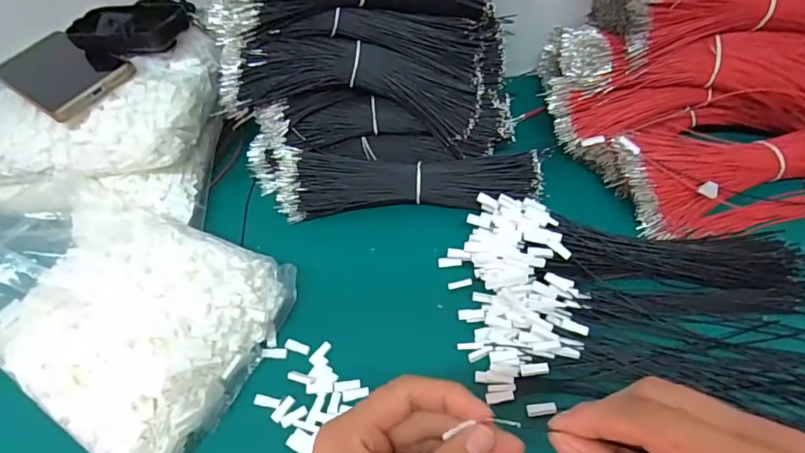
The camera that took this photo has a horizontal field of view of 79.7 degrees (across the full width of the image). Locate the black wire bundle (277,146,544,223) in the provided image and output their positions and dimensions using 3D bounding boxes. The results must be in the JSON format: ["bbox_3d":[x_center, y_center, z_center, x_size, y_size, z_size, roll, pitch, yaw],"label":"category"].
[{"bbox_3d":[0.003,-0.038,0.435,0.234,0.049,0.055,1,56,6],"label":"black wire bundle"}]

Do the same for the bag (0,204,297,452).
[{"bbox_3d":[-0.221,0.062,0.362,0.220,0.091,0.173,19,60,17],"label":"bag"}]

